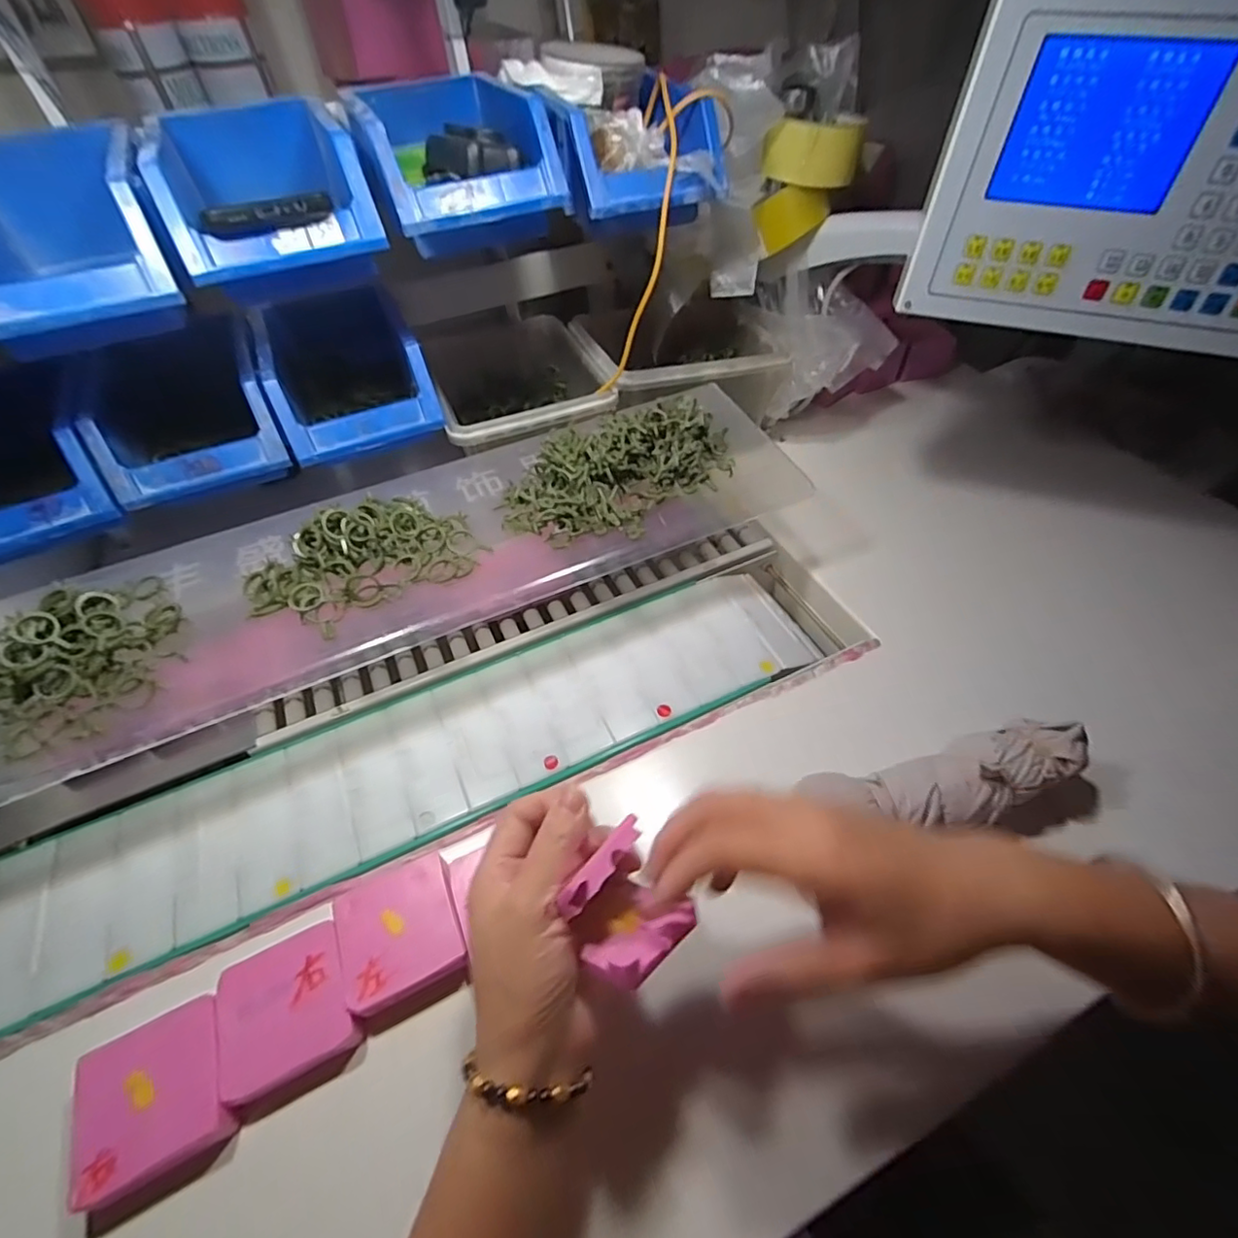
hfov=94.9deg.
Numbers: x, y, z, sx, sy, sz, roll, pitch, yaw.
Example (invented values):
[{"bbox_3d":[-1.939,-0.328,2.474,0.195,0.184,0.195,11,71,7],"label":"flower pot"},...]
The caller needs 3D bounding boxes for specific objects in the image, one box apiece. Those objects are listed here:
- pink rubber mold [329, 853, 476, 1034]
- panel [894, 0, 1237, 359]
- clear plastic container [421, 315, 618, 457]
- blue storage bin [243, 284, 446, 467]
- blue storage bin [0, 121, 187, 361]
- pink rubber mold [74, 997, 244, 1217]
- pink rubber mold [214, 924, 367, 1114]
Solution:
[{"bbox_3d":[-0.132,0.193,0.347,0.068,0.019,0.072,-21,53,-15],"label":"pink rubber mold"},{"bbox_3d":[0.329,-0.279,0.356,0.240,0.183,0.030,17,38,13],"label":"panel"},{"bbox_3d":[-0.109,-0.236,0.593,0.153,0.073,0.220,-18,52,-12],"label":"clear plastic container"},{"bbox_3d":[-0.238,-0.216,0.501,0.123,0.069,0.167,-22,53,-15],"label":"blue storage bin"},{"bbox_3d":[-0.375,-0.255,0.384,0.126,0.081,0.204,-25,54,-18],"label":"blue storage bin"},{"bbox_3d":[-0.245,0.255,0.304,0.067,0.023,0.072,-24,54,-17],"label":"pink rubber mold"},{"bbox_3d":[-0.189,0.224,0.326,0.068,0.019,0.072,-23,54,-16],"label":"pink rubber mold"}]

